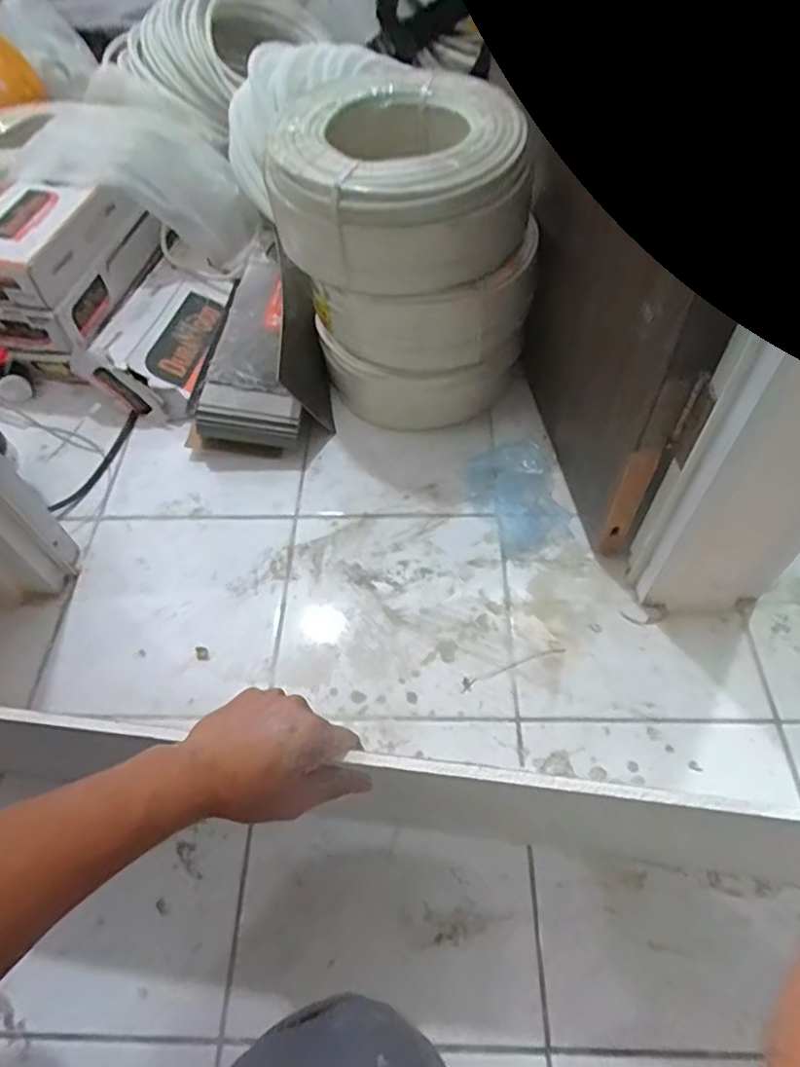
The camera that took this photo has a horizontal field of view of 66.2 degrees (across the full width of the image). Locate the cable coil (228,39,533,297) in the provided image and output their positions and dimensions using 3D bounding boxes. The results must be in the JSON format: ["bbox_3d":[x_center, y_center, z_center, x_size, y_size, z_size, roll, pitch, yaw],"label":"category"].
[{"bbox_3d":[0.005,-0.447,0.813,0.313,0.158,0.307,15,57,12],"label":"cable coil"}]

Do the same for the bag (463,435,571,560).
[{"bbox_3d":[0.172,-0.062,0.901,0.118,0.048,0.181,-23,58,-12],"label":"bag"}]

